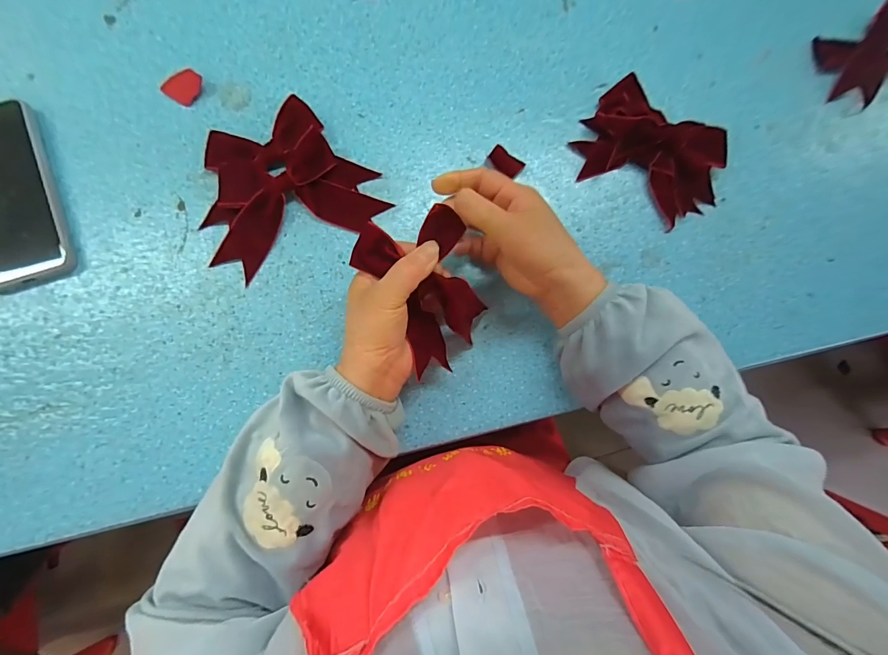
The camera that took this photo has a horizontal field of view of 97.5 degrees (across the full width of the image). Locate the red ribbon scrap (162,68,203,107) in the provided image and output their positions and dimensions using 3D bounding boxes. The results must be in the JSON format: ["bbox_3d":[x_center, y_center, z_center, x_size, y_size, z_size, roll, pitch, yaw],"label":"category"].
[{"bbox_3d":[-0.251,-0.234,0.376,0.032,0.004,0.034,0,84,-4],"label":"red ribbon scrap"}]

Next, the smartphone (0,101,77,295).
[{"bbox_3d":[-0.391,-0.116,0.348,0.080,0.013,0.163,-16,86,-6],"label":"smartphone"}]

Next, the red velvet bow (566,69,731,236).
[{"bbox_3d":[0.211,-0.174,0.379,0.144,0.036,0.109,32,83,0],"label":"red velvet bow"}]

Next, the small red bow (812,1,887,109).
[{"bbox_3d":[0.476,-0.297,0.426,0.132,0.023,0.097,-29,87,-7],"label":"small red bow"}]

